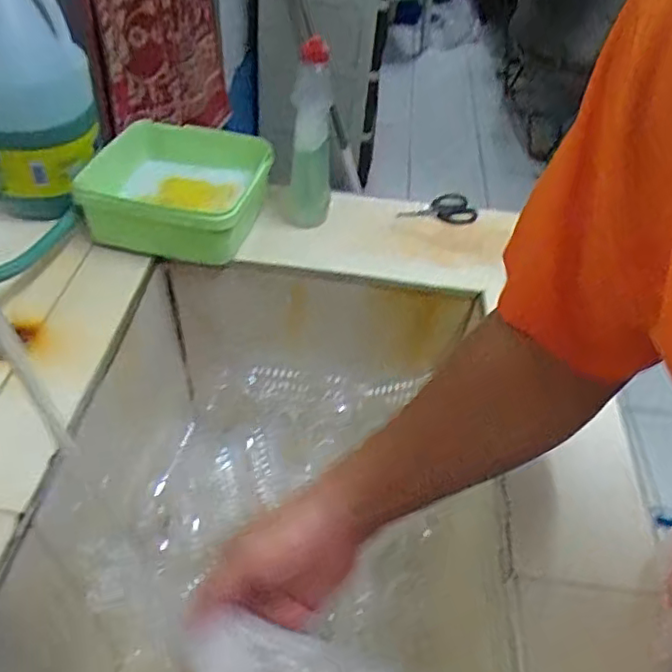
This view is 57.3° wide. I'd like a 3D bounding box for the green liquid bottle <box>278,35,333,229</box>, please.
[{"bbox_3d":[-0.035,-0.223,0.718,0.063,0.201,0.051,0,45,-4],"label":"green liquid bottle"}]

